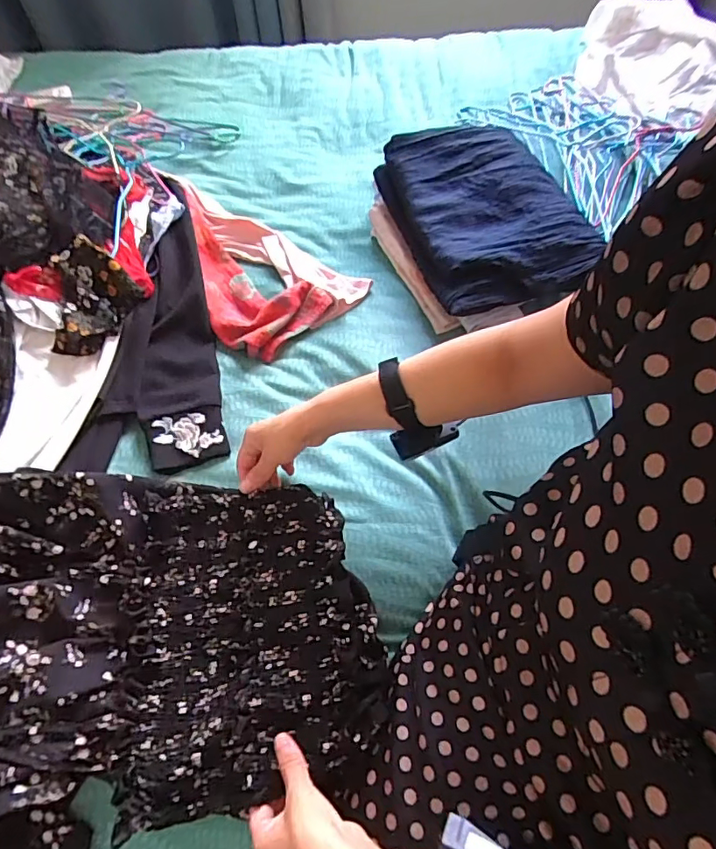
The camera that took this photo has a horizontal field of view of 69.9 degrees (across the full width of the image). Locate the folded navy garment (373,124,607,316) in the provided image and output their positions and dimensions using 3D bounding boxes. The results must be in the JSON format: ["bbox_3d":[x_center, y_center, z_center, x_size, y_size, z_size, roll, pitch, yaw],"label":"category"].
[{"bbox_3d":[0.175,-0.308,0.725,0.237,0.057,0.316,-16,59,-6],"label":"folded navy garment"}]

